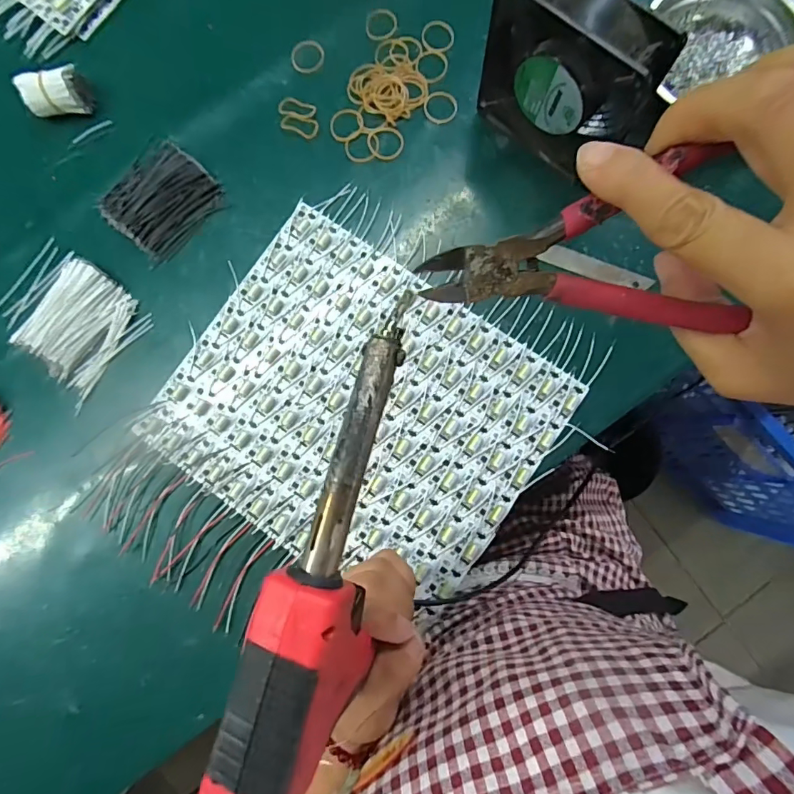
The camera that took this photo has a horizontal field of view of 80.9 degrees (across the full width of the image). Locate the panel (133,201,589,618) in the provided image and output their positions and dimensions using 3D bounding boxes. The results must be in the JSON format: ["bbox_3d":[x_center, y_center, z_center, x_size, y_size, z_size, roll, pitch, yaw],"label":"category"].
[{"bbox_3d":[-0.030,0.008,0.384,0.292,0.004,0.239,32,86,6],"label":"panel"}]

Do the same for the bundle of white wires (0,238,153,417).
[{"bbox_3d":[-0.288,-0.073,0.403,0.120,0.010,0.095,41,86,4],"label":"bundle of white wires"}]

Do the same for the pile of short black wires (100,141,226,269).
[{"bbox_3d":[-0.210,-0.176,0.412,0.083,0.011,0.089,44,87,4],"label":"pile of short black wires"}]

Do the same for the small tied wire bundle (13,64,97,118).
[{"bbox_3d":[-0.303,-0.272,0.415,0.052,0.029,0.033,-6,85,0],"label":"small tied wire bundle"}]

